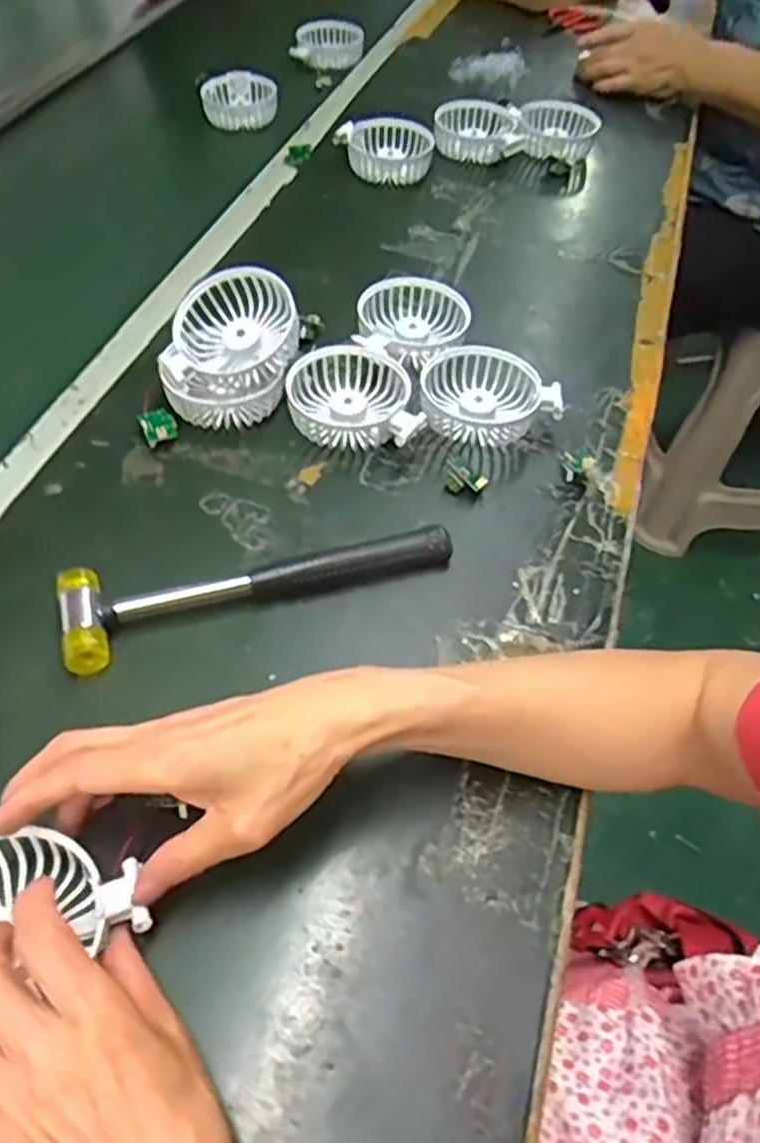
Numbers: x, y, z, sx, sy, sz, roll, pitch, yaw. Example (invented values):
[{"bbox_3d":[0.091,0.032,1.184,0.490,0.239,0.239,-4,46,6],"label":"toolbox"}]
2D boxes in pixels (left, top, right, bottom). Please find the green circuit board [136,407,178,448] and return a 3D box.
[{"bbox_3d":[-0.160,-0.104,0.559,0.023,0.009,0.030,-18,61,-23],"label":"green circuit board"}]

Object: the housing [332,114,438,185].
[{"bbox_3d":[0.005,-0.454,0.835,0.103,0.038,0.087,2,52,1],"label":"housing"}]

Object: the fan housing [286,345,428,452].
[{"bbox_3d":[-0.022,-0.127,0.582,0.090,0.032,0.101,-7,53,-10],"label":"fan housing"}]

